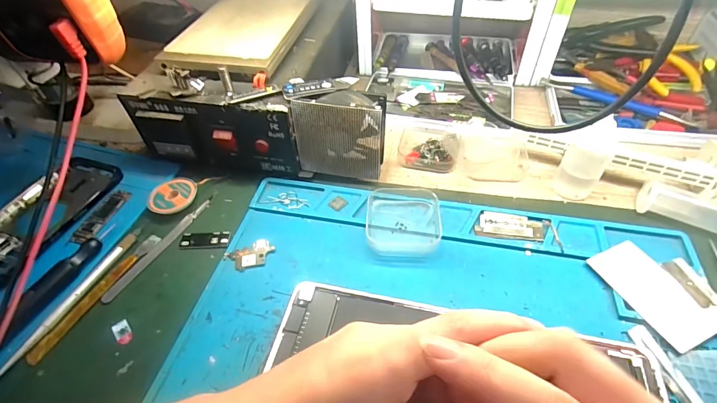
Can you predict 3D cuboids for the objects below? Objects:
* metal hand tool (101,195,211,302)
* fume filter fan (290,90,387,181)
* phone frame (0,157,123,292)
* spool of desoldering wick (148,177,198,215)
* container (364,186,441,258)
[{"bbox_3d":[-0.176,0.038,0.331,0.013,0.004,0.120,19,53,19],"label":"metal hand tool"},{"bbox_3d":[-0.017,-0.059,0.348,0.082,0.085,0.025,2,49,6],"label":"fume filter fan"},{"bbox_3d":[-0.300,0.012,0.352,0.078,0.012,0.147,15,51,16],"label":"phone frame"},{"bbox_3d":[-0.180,-0.004,0.360,0.037,0.012,0.044,26,55,24],"label":"spool of desoldering wick"},{"bbox_3d":[0.039,0.016,0.325,0.063,0.019,0.063,1,49,5],"label":"container"}]

